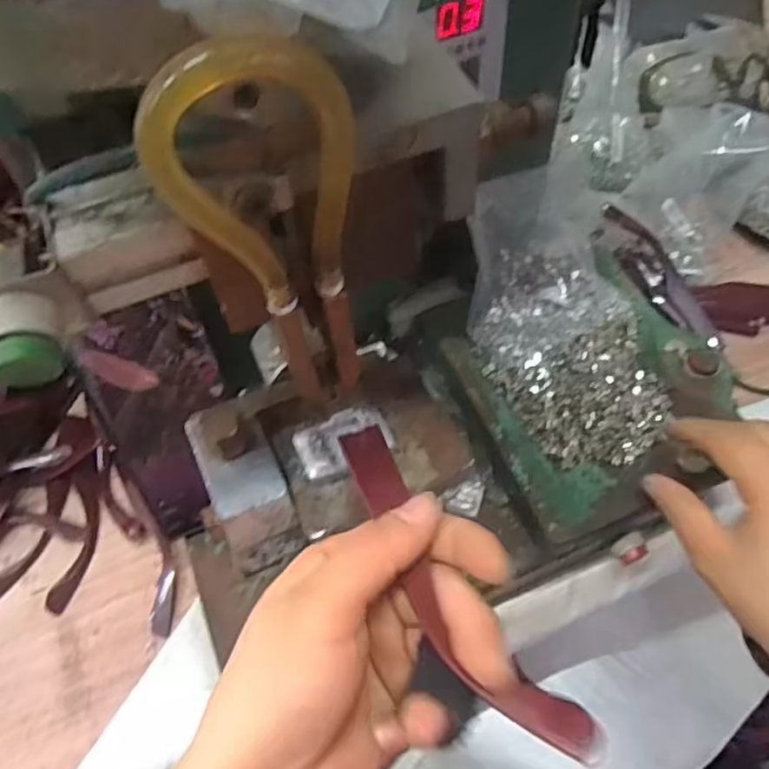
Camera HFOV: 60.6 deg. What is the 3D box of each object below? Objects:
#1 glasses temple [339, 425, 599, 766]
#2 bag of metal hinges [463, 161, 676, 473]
[{"bbox_3d":[0.021,0.063,0.229,0.029,0.012,0.143,-21,41,-10],"label":"glasses temple"},{"bbox_3d":[0.121,-0.048,0.418,0.109,0.092,0.173,-20,60,-9],"label":"bag of metal hinges"}]

